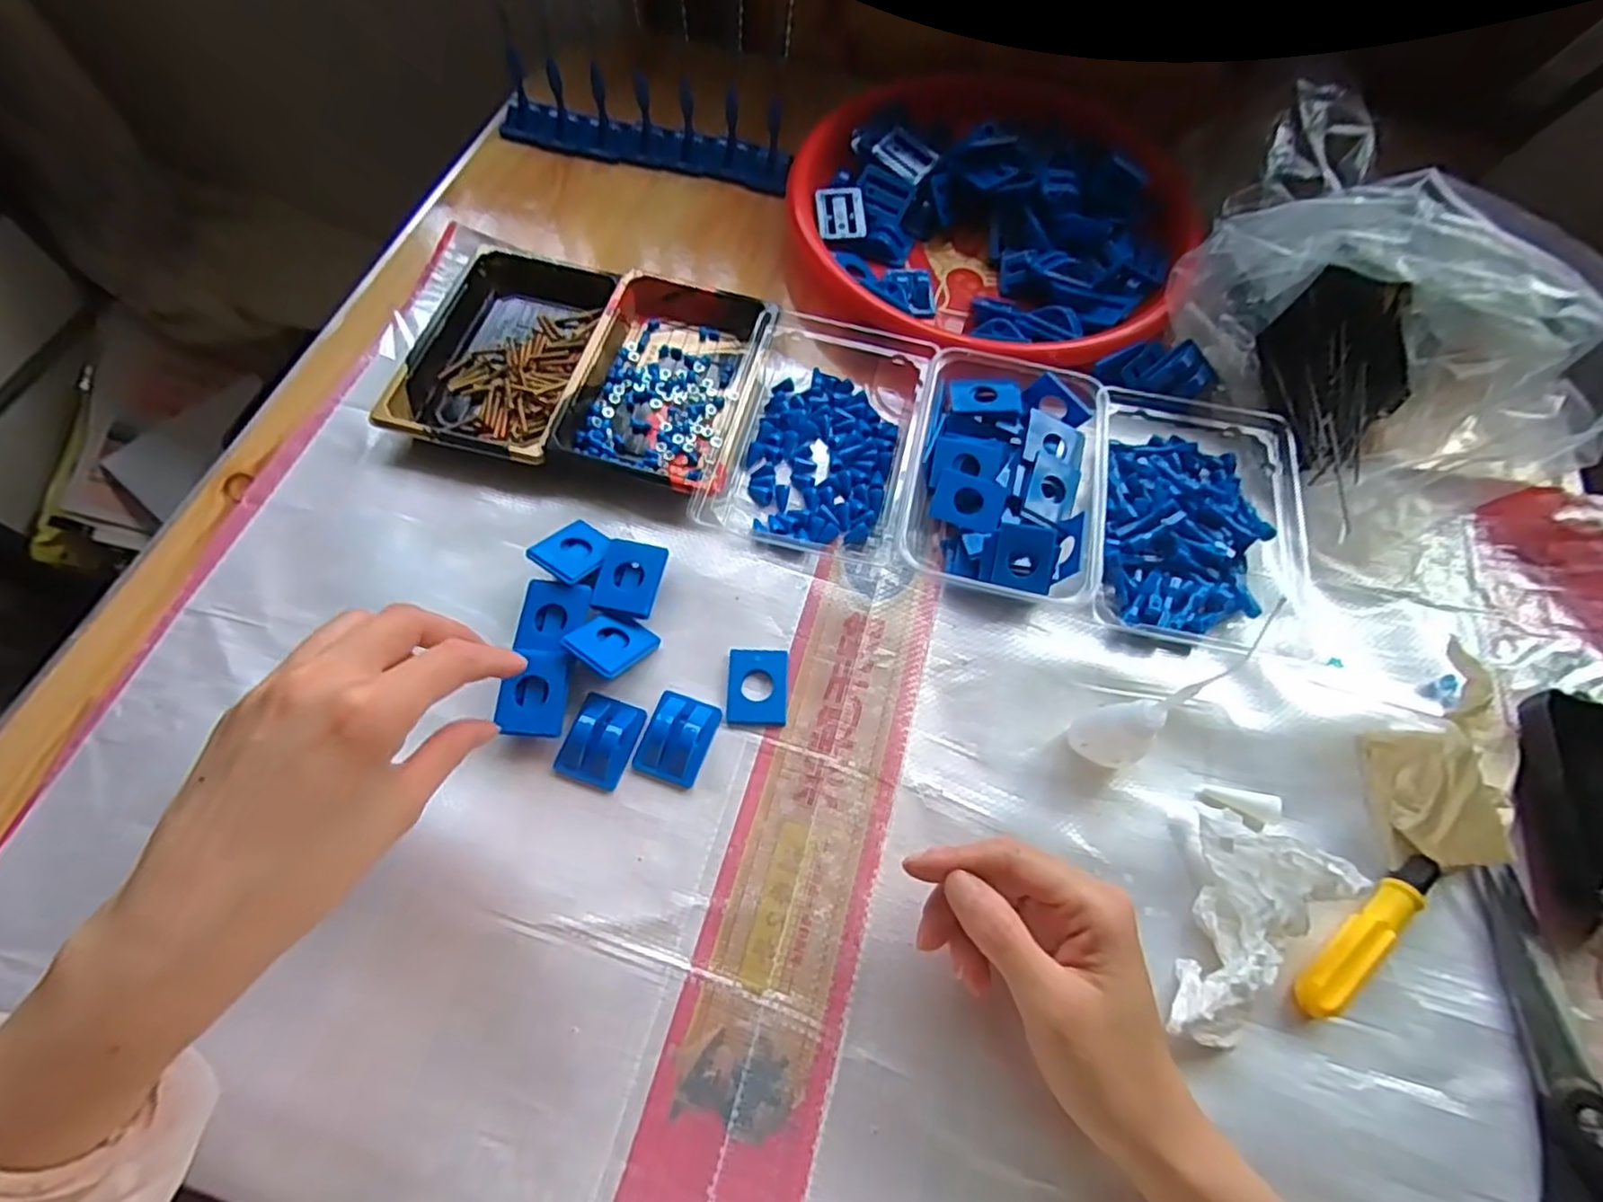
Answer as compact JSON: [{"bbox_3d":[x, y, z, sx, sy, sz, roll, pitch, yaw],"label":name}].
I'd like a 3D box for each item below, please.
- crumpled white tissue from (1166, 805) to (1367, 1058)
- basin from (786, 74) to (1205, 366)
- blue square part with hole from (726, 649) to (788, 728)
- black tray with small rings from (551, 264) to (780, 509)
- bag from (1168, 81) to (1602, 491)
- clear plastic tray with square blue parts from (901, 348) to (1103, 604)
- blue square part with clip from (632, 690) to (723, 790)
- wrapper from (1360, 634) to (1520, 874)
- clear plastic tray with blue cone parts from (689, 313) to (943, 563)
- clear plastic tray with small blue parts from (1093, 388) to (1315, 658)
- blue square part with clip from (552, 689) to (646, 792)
[{"bbox_3d":[0.207,0.152,0.319,0.053,0.045,0.100,23,66,7],"label":"crumpled white tissue"},{"bbox_3d":[0.134,-0.280,0.516,0.289,0.050,0.257,17,65,5],"label":"basin"},{"bbox_3d":[-0.024,0.047,0.384,0.032,0.004,0.042,2,65,-2],"label":"blue square part with hole"},{"bbox_3d":[-0.085,-0.144,0.453,0.109,0.028,0.167,13,65,3],"label":"black tray with small rings"},{"bbox_3d":[0.363,-0.172,0.443,0.161,0.116,0.242,-20,68,-12],"label":"bag"},{"bbox_3d":[0.123,-0.078,0.431,0.108,0.035,0.151,10,65,1],"label":"clear plastic tray with square blue parts"},{"bbox_3d":[-0.065,0.070,0.365,0.035,0.014,0.045,18,65,5],"label":"blue square part with clip"},{"bbox_3d":[0.337,0.084,0.354,0.072,0.051,0.107,23,66,8],"label":"wrapper"},{"bbox_3d":[0.015,-0.113,0.446,0.115,0.027,0.177,12,65,2],"label":"clear plastic tray with blue cone parts"},{"bbox_3d":[0.239,-0.058,0.429,0.127,0.031,0.174,9,65,1],"label":"clear plastic tray with small blue parts"},{"bbox_3d":[-0.104,0.070,0.361,0.034,0.014,0.044,18,65,5],"label":"blue square part with clip"}]

